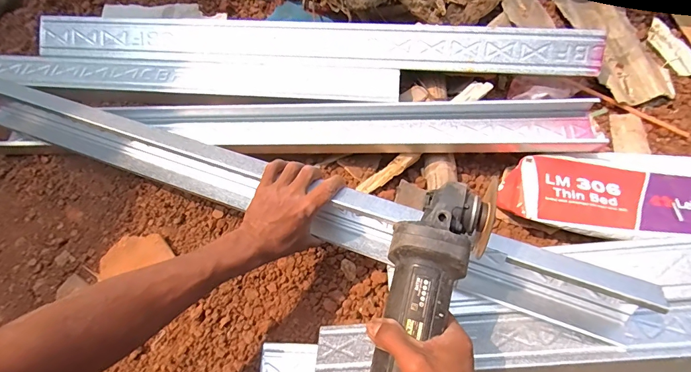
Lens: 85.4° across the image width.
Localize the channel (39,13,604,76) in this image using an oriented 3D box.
[{"bbox_3d":[-0.069,-0.247,0.654,0.974,0.049,0.089,1,64,4],"label":"channel"}]

